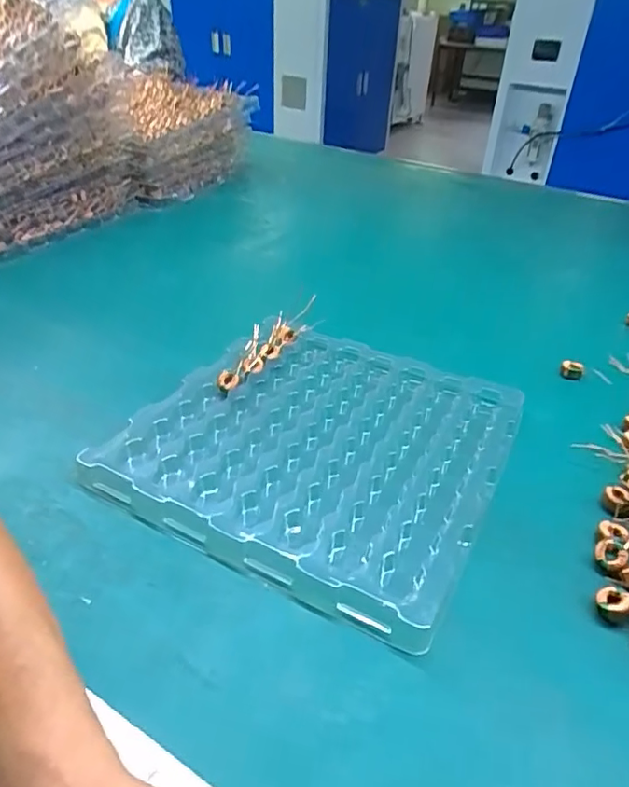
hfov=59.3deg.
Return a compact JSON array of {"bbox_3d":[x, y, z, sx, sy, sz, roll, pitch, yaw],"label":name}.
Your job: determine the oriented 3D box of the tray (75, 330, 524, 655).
[{"bbox_3d":[0.007,0.033,0.478,0.291,0.020,0.291,21,41,20],"label":"tray"}]

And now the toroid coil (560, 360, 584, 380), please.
[{"bbox_3d":[0.275,-0.025,0.591,0.023,0.016,0.017,22,42,21],"label":"toroid coil"}]

